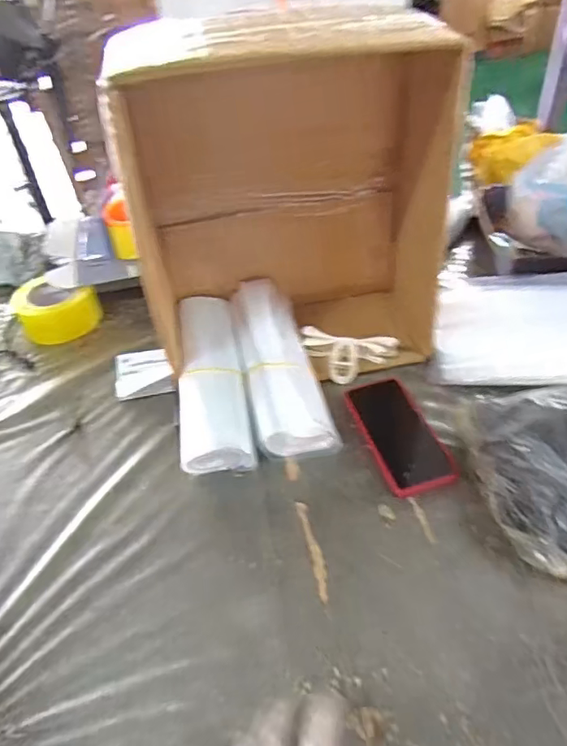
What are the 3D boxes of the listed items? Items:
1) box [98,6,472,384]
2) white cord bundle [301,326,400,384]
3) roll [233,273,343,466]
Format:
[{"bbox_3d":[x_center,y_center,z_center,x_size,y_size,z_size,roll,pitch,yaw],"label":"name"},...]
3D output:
[{"bbox_3d":[0.004,-0.185,0.679,0.346,0.412,0.184,-11,44,-7],"label":"box"},{"bbox_3d":[0.088,-0.024,0.753,0.131,0.041,0.065,5,41,12],"label":"white cord bundle"},{"bbox_3d":[-0.012,-0.006,0.714,0.095,0.088,0.259,-12,41,-8],"label":"roll"}]

